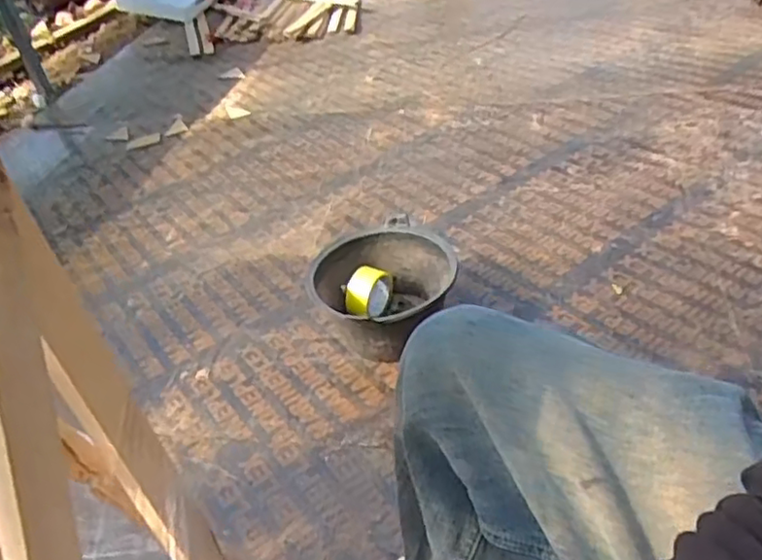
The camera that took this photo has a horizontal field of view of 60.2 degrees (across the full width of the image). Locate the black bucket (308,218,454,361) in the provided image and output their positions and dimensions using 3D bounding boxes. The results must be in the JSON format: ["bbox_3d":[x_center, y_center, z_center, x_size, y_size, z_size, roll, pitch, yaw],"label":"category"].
[{"bbox_3d":[0.007,0.033,1.184,0.248,0.146,0.255,-5,39,4],"label":"black bucket"}]

